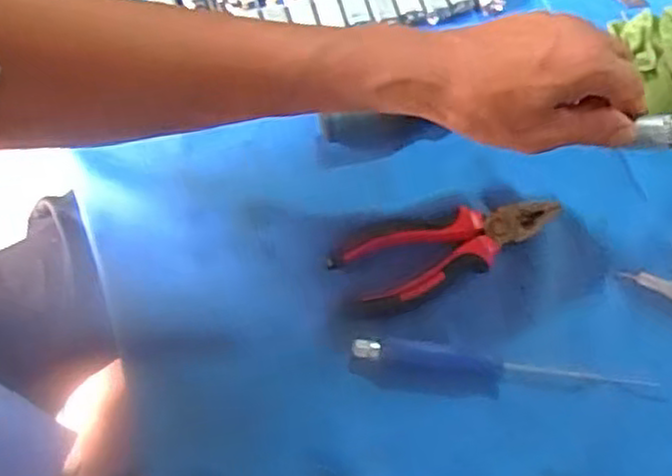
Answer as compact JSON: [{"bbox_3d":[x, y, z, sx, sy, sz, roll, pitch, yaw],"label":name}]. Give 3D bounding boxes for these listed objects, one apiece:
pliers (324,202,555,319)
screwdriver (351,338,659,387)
[{"bbox_3d":[0.072,0.001,0.475,0.149,0.014,0.060,-23,67,-10],"label":"pliers"},{"bbox_3d":[0.100,0.079,0.439,0.180,0.014,0.016,8,65,4],"label":"screwdriver"}]

